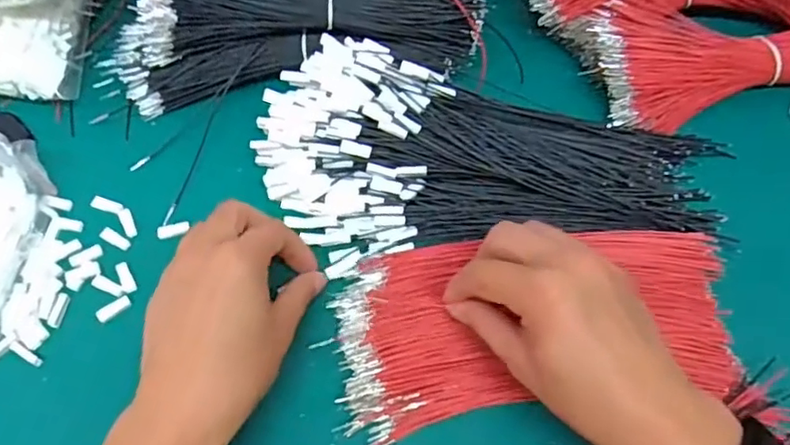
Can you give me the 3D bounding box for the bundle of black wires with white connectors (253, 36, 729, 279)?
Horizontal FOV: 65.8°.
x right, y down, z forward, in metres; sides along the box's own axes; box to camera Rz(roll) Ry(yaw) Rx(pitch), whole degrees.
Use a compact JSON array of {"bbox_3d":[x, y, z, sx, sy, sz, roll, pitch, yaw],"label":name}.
[{"bbox_3d":[0.059,-0.039,0.383,0.291,0.035,0.132,9,61,4],"label":"bundle of black wires with white connectors"}]

